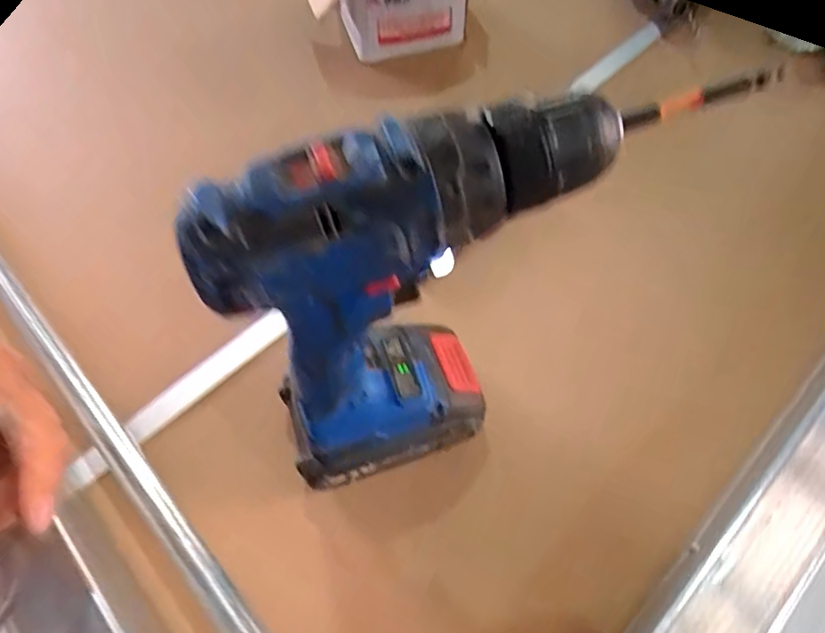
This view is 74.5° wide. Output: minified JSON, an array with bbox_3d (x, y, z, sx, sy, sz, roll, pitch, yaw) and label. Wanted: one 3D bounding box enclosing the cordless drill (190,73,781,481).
[{"bbox_3d":[0.021,-0.007,0.262,0.198,0.202,0.061,-27,62,-13],"label":"cordless drill"}]

